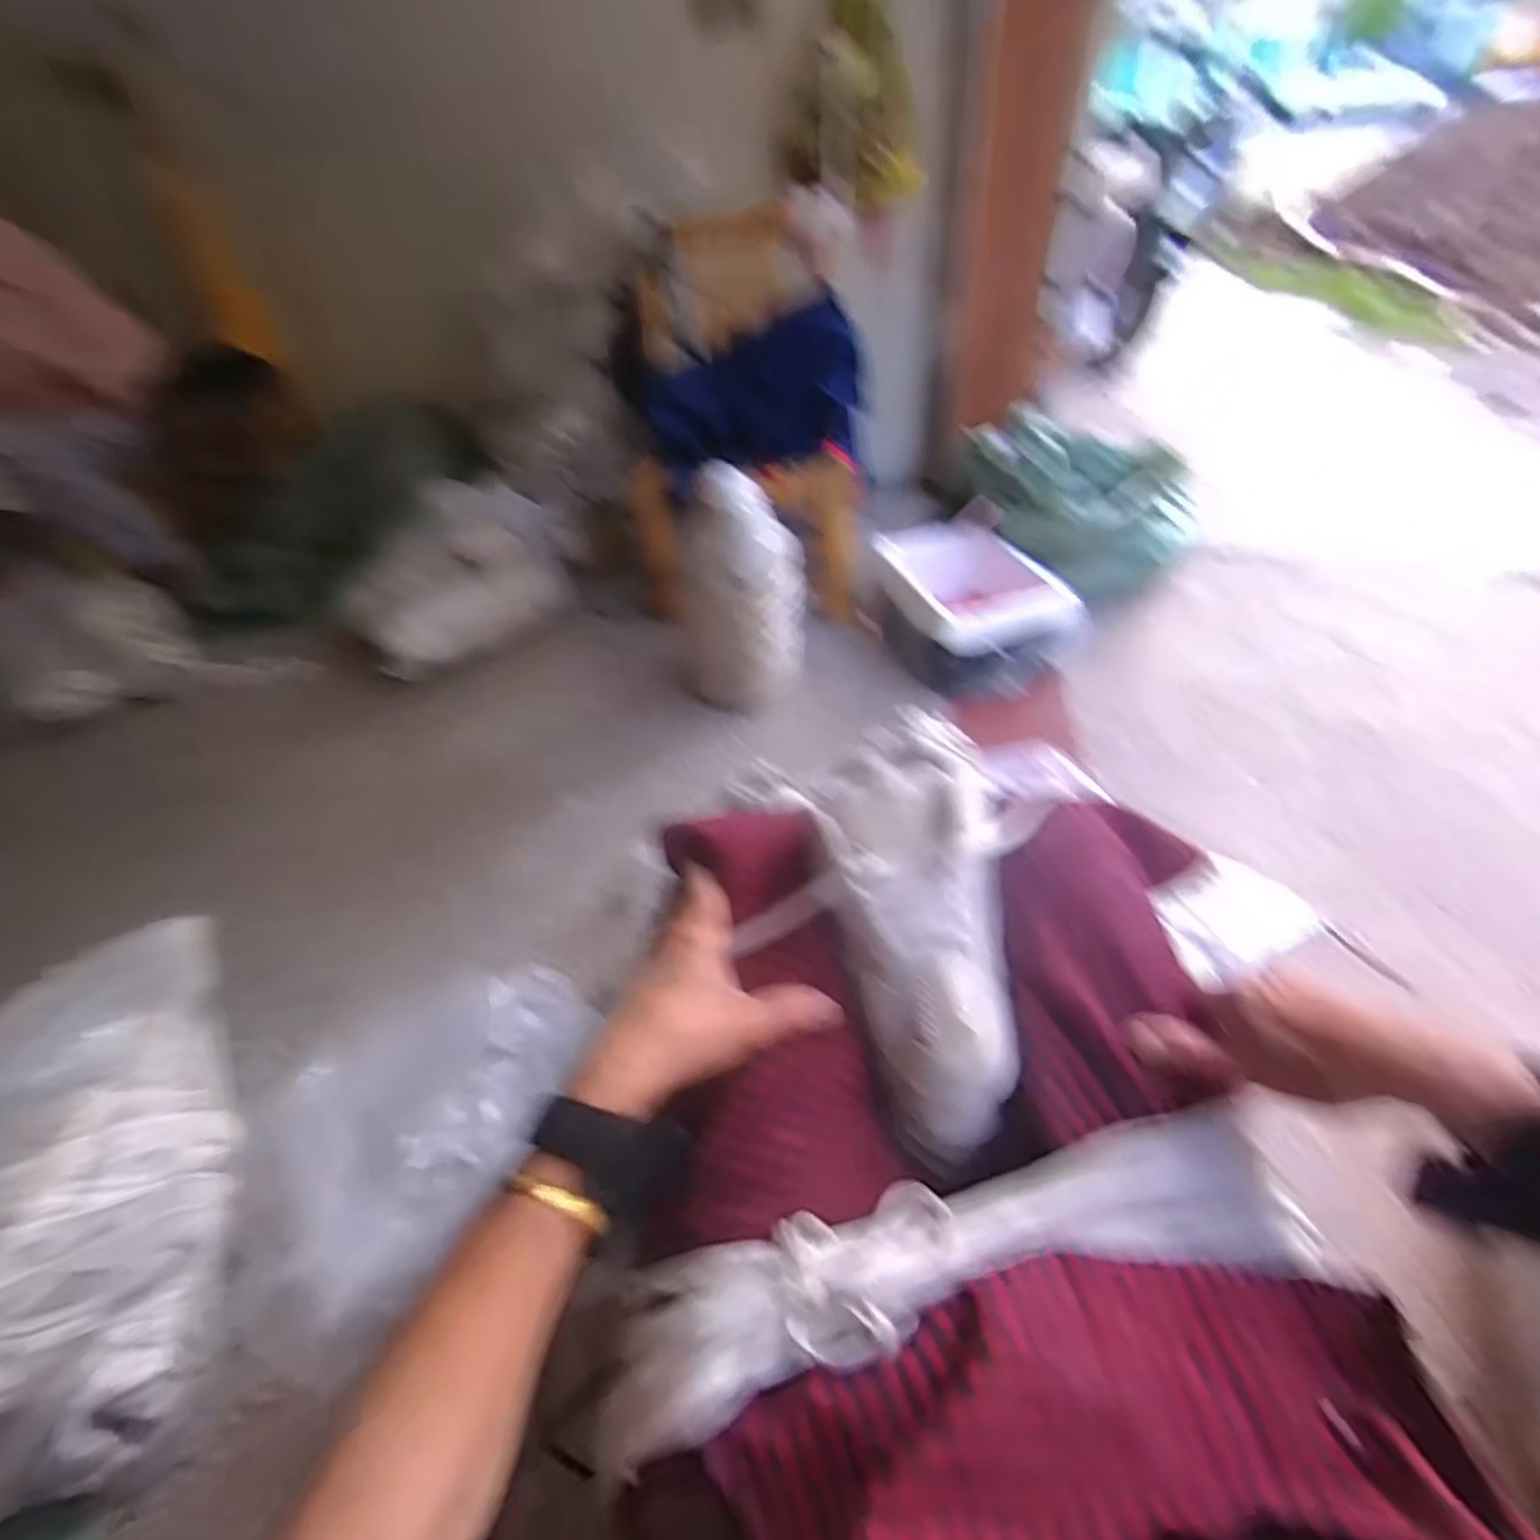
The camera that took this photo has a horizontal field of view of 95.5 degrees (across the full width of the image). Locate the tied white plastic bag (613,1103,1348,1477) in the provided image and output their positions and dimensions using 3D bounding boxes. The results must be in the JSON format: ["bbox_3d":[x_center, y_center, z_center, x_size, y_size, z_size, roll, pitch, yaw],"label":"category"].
[{"bbox_3d":[0.093,0.242,0.342,0.347,0.042,0.073,-11,43,-6],"label":"tied white plastic bag"}]

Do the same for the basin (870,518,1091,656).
[{"bbox_3d":[0.390,-0.371,1.414,0.277,0.127,0.389,-19,44,-14],"label":"basin"}]

